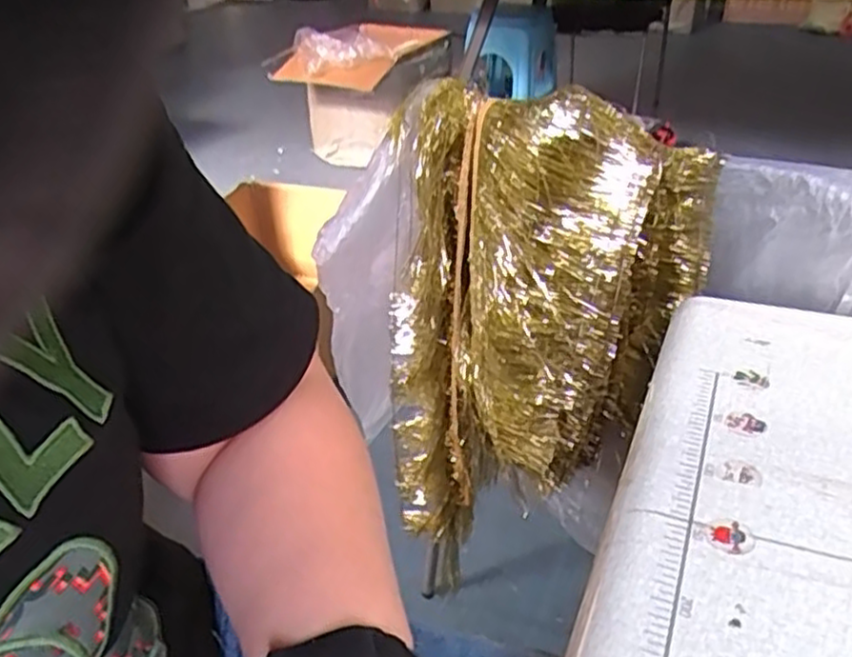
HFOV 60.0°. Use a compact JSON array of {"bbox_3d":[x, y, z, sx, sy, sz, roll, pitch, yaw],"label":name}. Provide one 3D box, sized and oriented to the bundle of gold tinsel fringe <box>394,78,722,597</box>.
[{"bbox_3d":[0.079,0.033,0.747,0.314,0.522,0.078,27,38,35],"label":"bundle of gold tinsel fringe"}]

